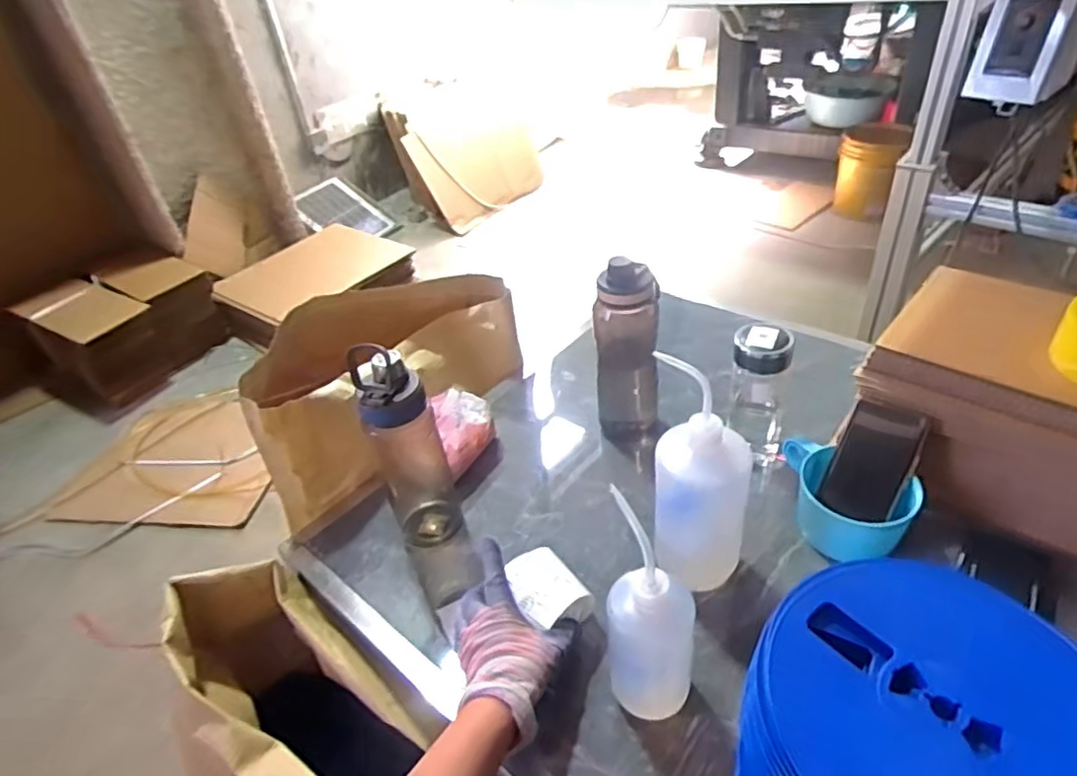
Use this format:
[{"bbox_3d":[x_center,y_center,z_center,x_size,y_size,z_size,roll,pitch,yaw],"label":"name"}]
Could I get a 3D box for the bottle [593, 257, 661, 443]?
[{"bbox_3d":[0.109,-0.033,0.772,0.074,0.237,0.071,0,39,8],"label":"bottle"}]

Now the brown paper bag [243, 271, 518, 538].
[{"bbox_3d":[-0.205,-0.030,0.889,0.159,0.189,0.426,28,50,36],"label":"brown paper bag"}]

